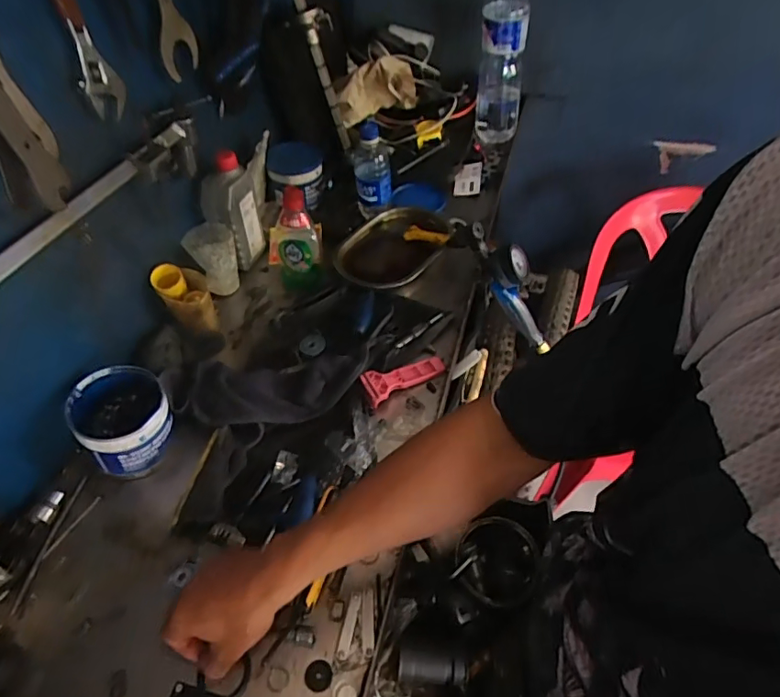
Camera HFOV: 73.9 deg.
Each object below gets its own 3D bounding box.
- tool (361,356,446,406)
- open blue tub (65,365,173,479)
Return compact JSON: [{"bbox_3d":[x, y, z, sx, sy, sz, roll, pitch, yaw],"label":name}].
[{"bbox_3d":[0.021,0.037,0.701,0.116,0.022,0.046,-21,52,-16],"label":"tool"},{"bbox_3d":[-0.316,0.086,0.622,0.107,0.090,0.098,-1,49,1],"label":"open blue tub"}]

